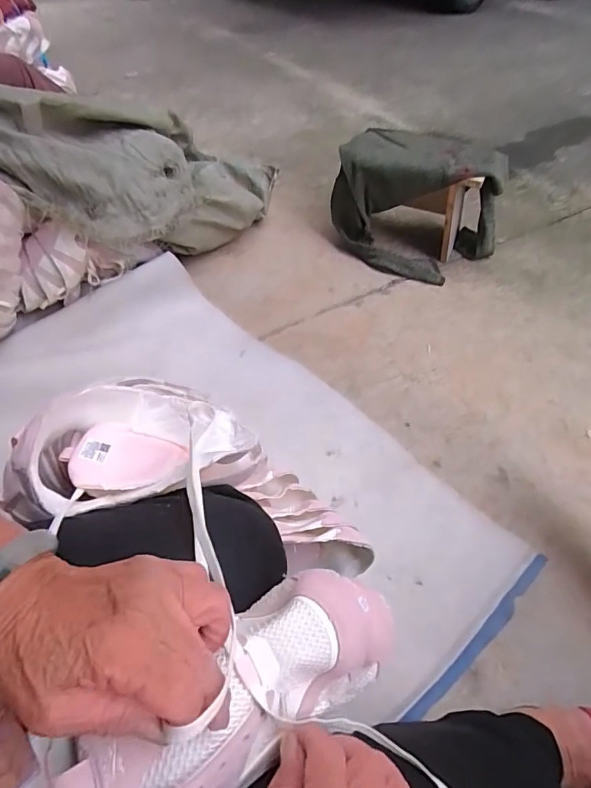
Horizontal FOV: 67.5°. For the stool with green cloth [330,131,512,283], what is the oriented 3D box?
[{"bbox_3d":[0.309,-0.489,1.138,0.415,0.241,0.287,26,57,20],"label":"stool with green cloth"}]

